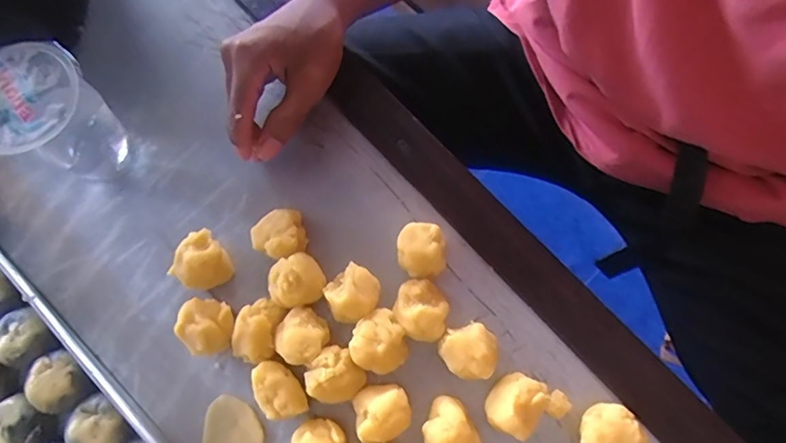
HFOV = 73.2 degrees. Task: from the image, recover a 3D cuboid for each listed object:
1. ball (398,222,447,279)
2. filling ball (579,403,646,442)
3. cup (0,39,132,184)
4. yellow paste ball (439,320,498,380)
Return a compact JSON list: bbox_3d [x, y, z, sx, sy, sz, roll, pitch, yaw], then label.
[{"bbox_3d":[0.018,0.019,0.348,0.030,0.032,0.032,0,77,2],"label":"ball"},{"bbox_3d":[0.128,0.125,0.318,0.034,0.028,0.031,0,77,2],"label":"filling ball"},{"bbox_3d":[-0.219,-0.066,0.345,0.064,0.095,0.070,0,77,2],"label":"cup"},{"bbox_3d":[0.047,0.082,0.332,0.033,0.031,0.032,0,77,2],"label":"yellow paste ball"}]

